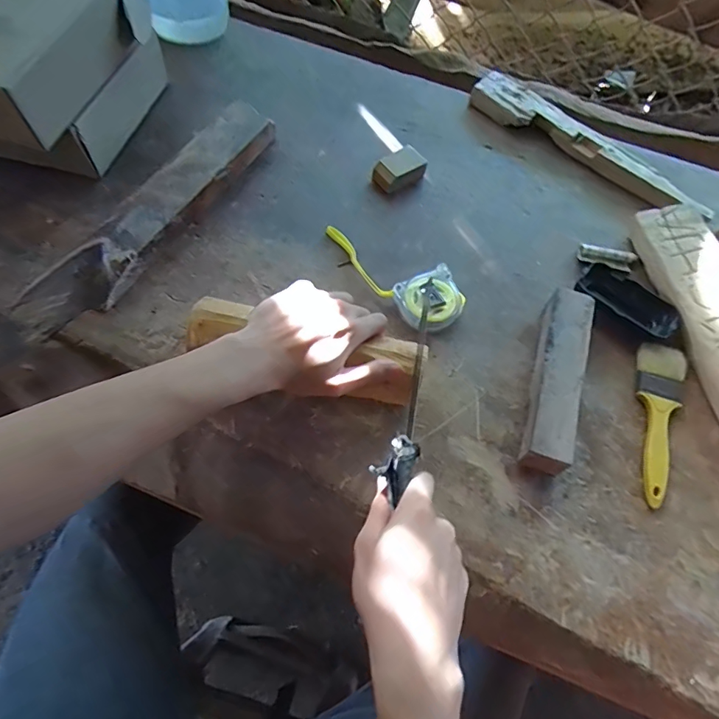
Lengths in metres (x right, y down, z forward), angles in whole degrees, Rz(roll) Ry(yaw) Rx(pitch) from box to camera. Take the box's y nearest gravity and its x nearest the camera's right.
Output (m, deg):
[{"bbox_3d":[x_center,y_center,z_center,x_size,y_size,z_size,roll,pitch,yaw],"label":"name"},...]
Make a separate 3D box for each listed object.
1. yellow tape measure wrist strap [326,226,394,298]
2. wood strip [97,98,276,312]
[{"bbox_3d":[-0.002,-0.116,0.542,0.019,0.009,0.120,-30,69,-17],"label":"yellow tape measure wrist strap"},{"bbox_3d":[-0.213,-0.198,0.545,0.065,0.040,0.314,29,65,11],"label":"wood strip"}]

